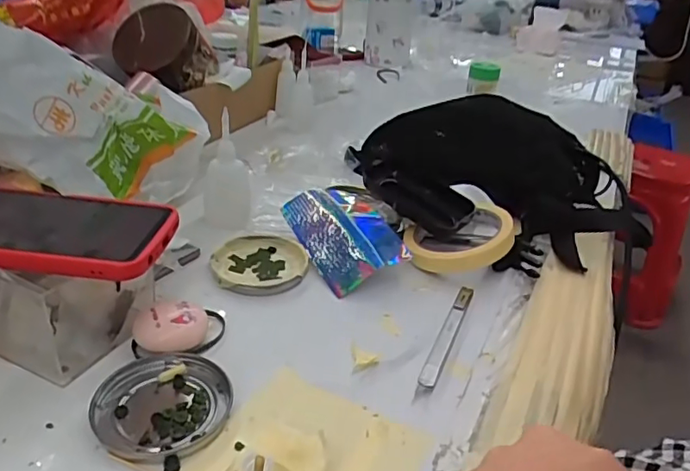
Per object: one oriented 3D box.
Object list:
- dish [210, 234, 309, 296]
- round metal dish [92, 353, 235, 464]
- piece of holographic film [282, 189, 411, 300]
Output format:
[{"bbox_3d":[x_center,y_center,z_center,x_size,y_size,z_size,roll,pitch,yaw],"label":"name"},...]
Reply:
[{"bbox_3d":[-0.074,0.023,0.480,0.078,0.009,0.078,4,30,-2],"label":"dish"},{"bbox_3d":[-0.110,0.101,0.337,0.077,0.007,0.075,4,30,-3],"label":"round metal dish"},{"bbox_3d":[0.001,-0.001,0.508,0.082,0.035,0.133,-8,32,-22],"label":"piece of holographic film"}]

